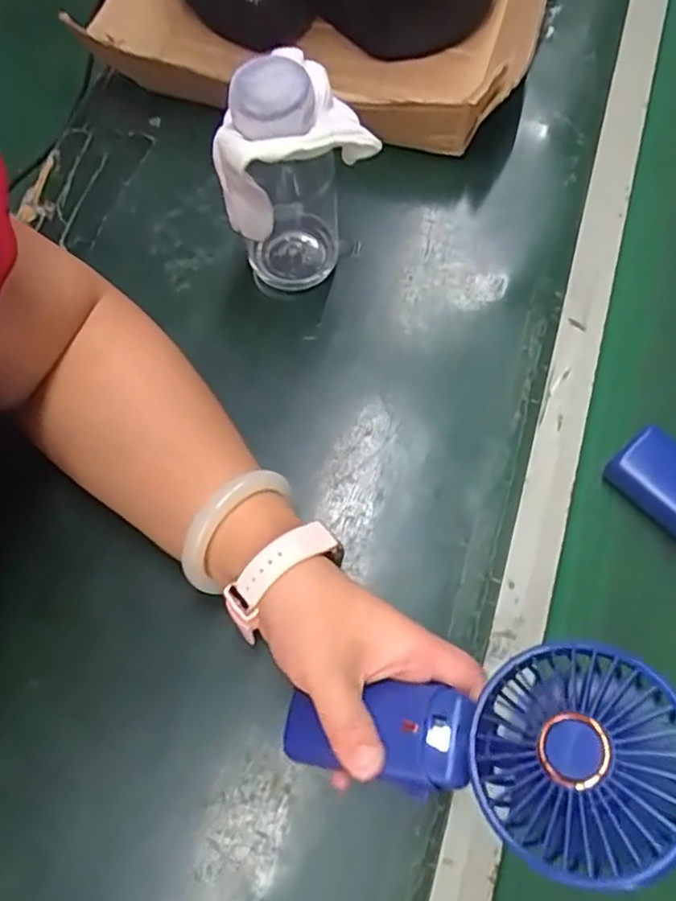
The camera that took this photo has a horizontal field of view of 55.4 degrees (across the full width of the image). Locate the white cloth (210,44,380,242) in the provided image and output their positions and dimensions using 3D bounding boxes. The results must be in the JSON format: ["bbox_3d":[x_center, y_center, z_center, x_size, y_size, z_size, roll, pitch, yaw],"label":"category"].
[{"bbox_3d":[-0.028,-0.167,0.349,0.082,0.073,0.061,-28,72,-9],"label":"white cloth"}]

